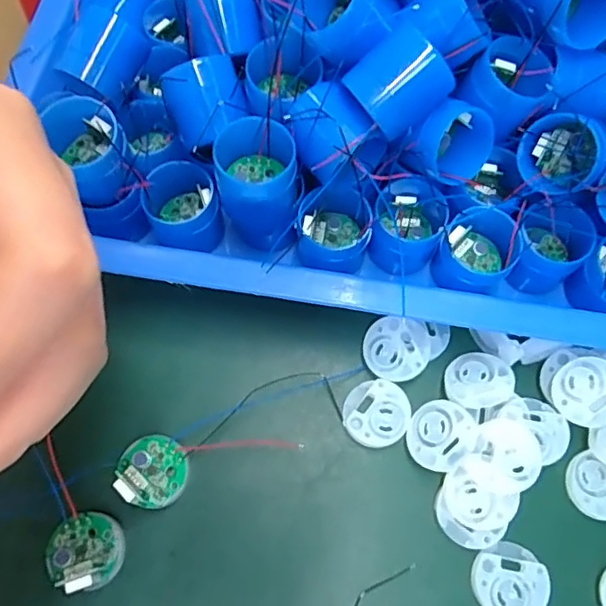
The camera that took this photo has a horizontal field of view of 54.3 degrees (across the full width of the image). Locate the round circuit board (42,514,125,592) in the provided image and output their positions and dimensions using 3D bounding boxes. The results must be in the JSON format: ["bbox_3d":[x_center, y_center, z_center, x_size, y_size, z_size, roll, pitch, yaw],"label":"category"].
[{"bbox_3d":[-0.077,0.088,0.209,0.025,0.006,0.025,18,69,7],"label":"round circuit board"}]

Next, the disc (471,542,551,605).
[{"bbox_3d":[0.074,0.100,0.212,0.026,0.006,0.024,20,70,7],"label":"disc"}]

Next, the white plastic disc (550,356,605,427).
[{"bbox_3d":[0.109,0.034,0.224,0.025,0.004,0.025,-7,77,30],"label":"white plastic disc"}]

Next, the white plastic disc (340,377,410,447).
[{"bbox_3d":[0.029,0.044,0.234,0.025,0.007,0.025,22,70,8],"label":"white plastic disc"}]

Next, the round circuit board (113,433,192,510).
[{"bbox_3d":[-0.056,0.062,0.219,0.025,0.006,0.025,0,68,0],"label":"round circuit board"}]

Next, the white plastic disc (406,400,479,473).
[{"bbox_3d":[0.052,0.049,0.222,0.025,0.007,0.023,0,68,0],"label":"white plastic disc"}]

